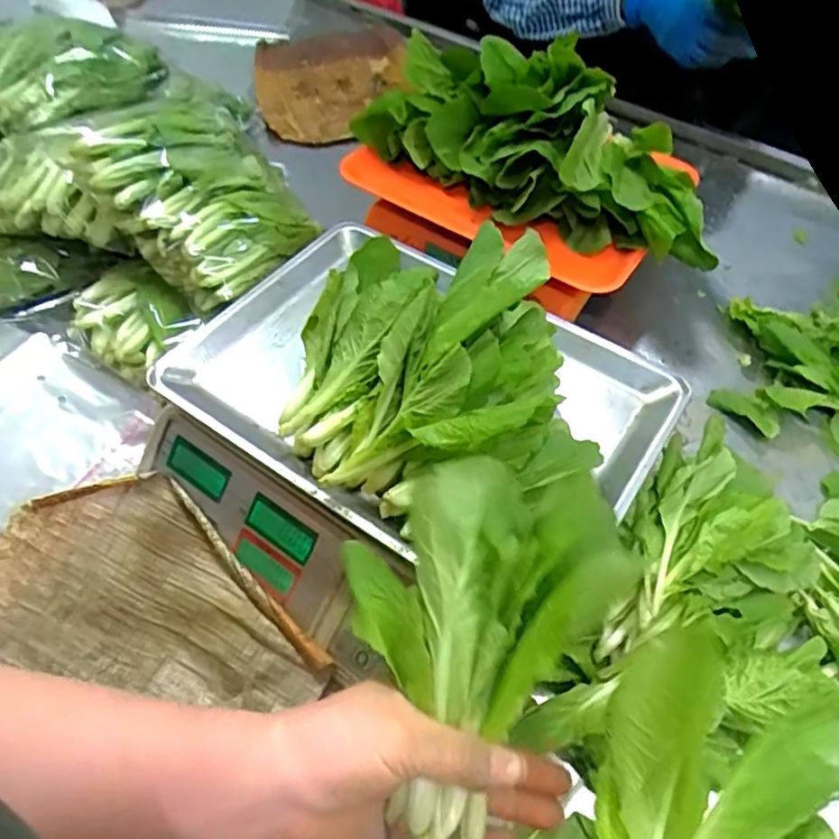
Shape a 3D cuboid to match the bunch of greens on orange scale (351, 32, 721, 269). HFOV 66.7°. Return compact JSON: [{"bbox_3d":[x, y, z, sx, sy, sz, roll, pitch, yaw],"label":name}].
[{"bbox_3d":[0.110,-0.254,0.579,0.335,0.112,0.128,29,57,17],"label":"bunch of greens on orange scale"}]

